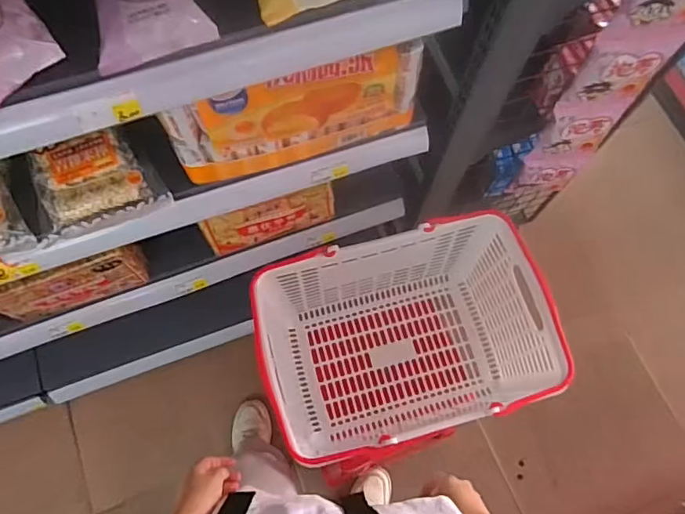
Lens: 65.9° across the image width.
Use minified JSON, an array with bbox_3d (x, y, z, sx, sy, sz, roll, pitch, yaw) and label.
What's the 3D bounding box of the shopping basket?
[{"bbox_3d":[0.092,0.135,0.875,0.422,0.224,0.290,-16,72,-7],"label":"shopping basket"}]

